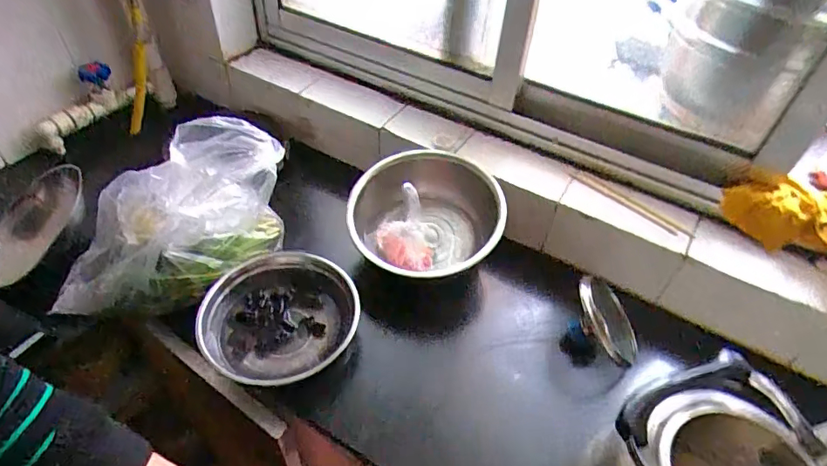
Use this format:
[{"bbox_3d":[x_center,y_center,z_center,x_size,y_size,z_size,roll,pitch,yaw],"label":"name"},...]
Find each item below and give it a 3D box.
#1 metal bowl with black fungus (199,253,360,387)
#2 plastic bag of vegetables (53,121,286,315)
[{"bbox_3d":[-0.197,0.126,0.734,0.210,0.063,0.219,2,46,-2],"label":"metal bowl with black fungus"},{"bbox_3d":[-0.337,-0.027,0.684,0.322,0.266,0.156,-4,47,-7],"label":"plastic bag of vegetables"}]

